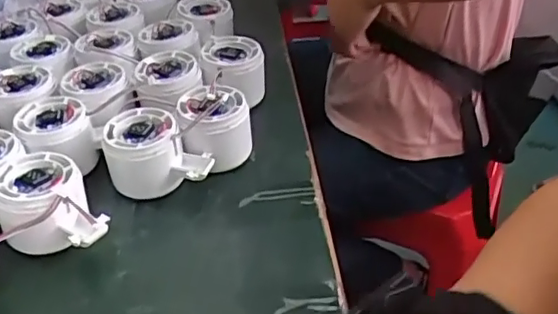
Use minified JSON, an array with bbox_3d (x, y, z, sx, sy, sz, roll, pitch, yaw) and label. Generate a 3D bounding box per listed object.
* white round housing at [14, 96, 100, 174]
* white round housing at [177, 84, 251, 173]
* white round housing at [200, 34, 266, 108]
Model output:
[{"bbox_3d":[-0.179,-0.015,0.476,0.052,0.048,0.056,0,38,0],"label":"white round housing"},{"bbox_3d":[-0.052,-0.024,0.480,0.055,0.054,0.060,0,38,0],"label":"white round housing"},{"bbox_3d":[-0.047,-0.075,0.546,0.058,0.053,0.053,0,38,0],"label":"white round housing"}]

